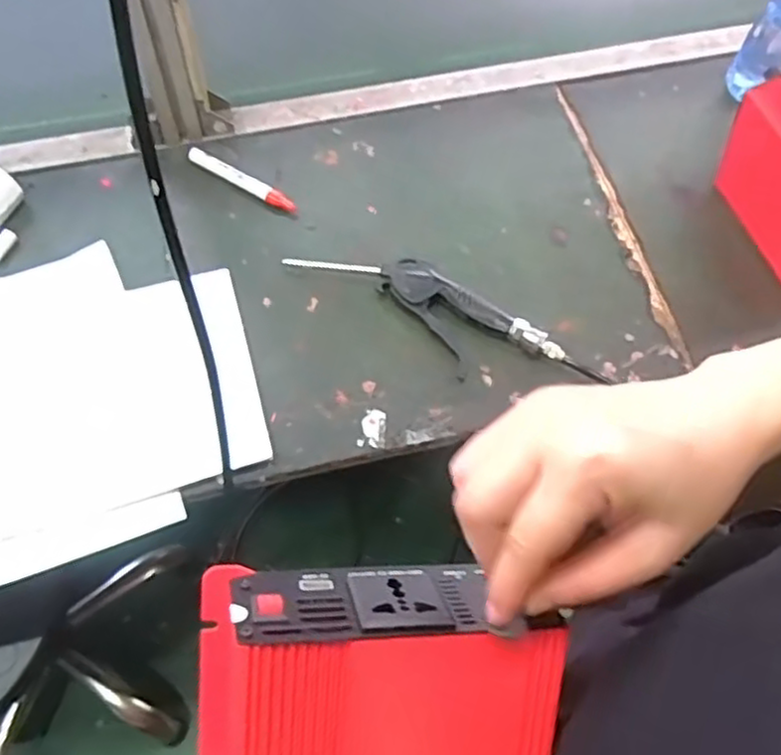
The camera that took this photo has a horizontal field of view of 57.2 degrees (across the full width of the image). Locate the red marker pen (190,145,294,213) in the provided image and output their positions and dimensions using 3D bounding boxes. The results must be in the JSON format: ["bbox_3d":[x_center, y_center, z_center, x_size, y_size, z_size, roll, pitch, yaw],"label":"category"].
[{"bbox_3d":[-0.154,-0.207,0.747,0.128,0.016,0.016,29,68,11],"label":"red marker pen"}]

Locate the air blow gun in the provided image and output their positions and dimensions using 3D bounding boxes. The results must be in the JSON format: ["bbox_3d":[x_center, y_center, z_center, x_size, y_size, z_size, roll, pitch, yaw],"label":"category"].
[{"bbox_3d":[0.032,-0.068,0.684,0.269,0.021,0.075,27,67,11],"label":"air blow gun"}]

